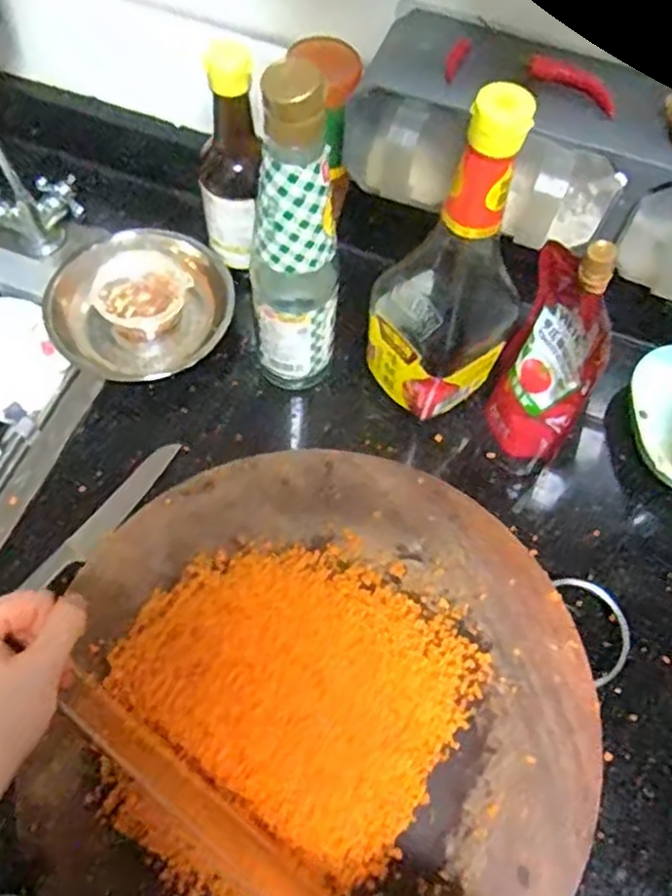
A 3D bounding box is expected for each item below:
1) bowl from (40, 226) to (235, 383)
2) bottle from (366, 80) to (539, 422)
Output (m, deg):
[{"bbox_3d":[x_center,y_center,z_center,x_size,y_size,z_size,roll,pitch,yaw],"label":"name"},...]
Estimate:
[{"bbox_3d":[-0.164,-0.123,0.589,0.143,0.039,0.133,1,64,-2],"label":"bowl"},{"bbox_3d":[0.074,-0.114,0.461,0.072,0.232,0.078,-35,70,-17],"label":"bottle"}]

